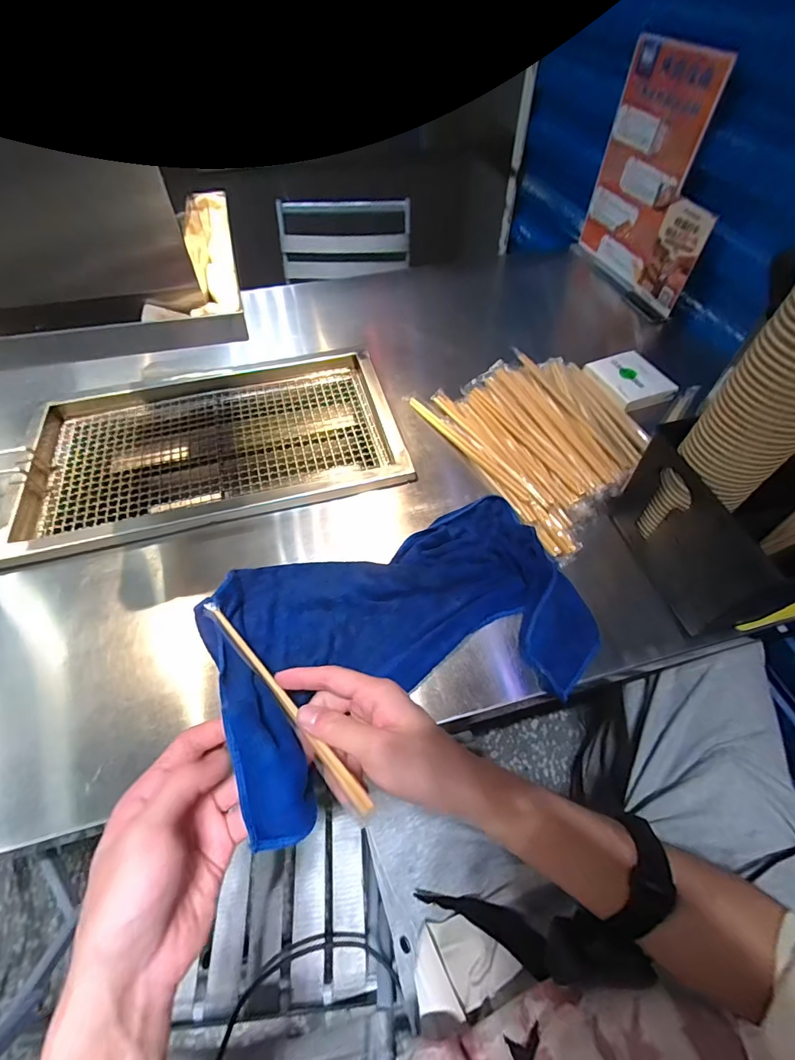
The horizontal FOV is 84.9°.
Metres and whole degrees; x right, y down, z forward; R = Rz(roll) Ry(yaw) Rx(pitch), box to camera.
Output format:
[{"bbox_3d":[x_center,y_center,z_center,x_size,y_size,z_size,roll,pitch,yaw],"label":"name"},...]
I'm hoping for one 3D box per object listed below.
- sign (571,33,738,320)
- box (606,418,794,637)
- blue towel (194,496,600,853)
[{"bbox_3d":[0.429,-0.576,0.729,0.019,0.307,0.306,-11,55,-7],"label":"sign"},{"bbox_3d":[0.309,-0.004,0.420,0.097,0.128,0.162,-10,55,-6],"label":"box"},{"bbox_3d":[0.007,0.078,0.394,0.348,0.093,0.235,-18,57,-11],"label":"blue towel"}]

